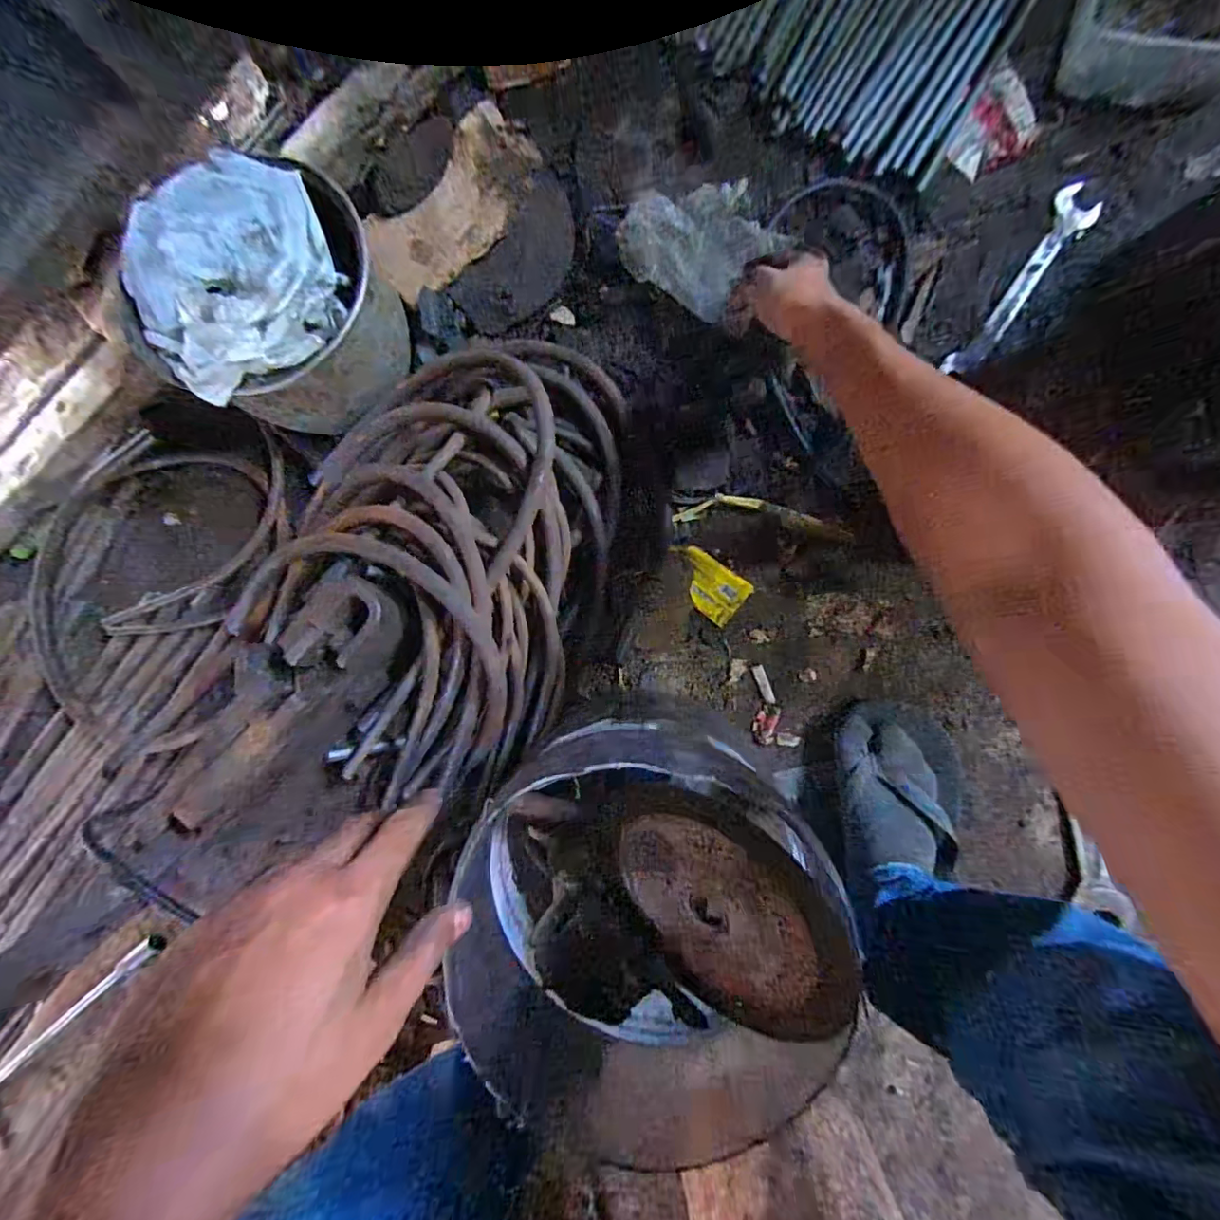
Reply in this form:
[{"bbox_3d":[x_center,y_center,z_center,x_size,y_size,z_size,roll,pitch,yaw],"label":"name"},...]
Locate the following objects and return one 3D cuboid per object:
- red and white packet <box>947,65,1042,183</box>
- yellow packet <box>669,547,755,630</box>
[{"bbox_3d":[0.400,-0.498,0.551,0.097,0.015,0.073,-43,85,4],"label":"red and white packet"},{"bbox_3d":[0.102,-0.030,0.571,0.093,0.010,0.053,38,93,5],"label":"yellow packet"}]

